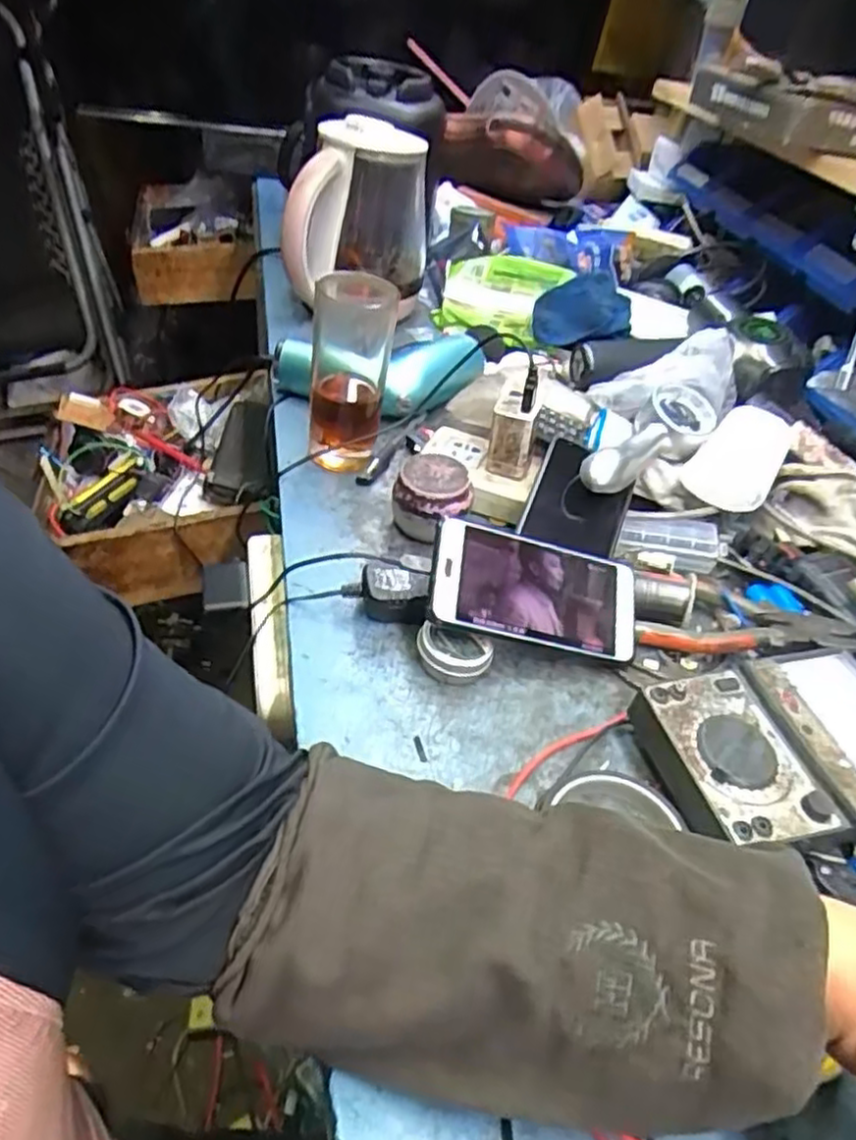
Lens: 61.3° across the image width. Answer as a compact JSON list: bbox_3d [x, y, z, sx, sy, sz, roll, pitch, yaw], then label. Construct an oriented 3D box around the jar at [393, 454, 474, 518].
[{"bbox_3d":[0.005,-0.056,0.577,0.059,0.048,0.056,7,41,-6],"label":"jar"}]

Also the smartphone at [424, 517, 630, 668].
[{"bbox_3d":[0.076,0.016,0.502,0.158,0.013,0.076,15,68,-18],"label":"smartphone"}]

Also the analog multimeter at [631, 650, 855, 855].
[{"bbox_3d":[0.229,0.106,0.440,0.182,0.033,0.111,-6,44,-20],"label":"analog multimeter"}]

